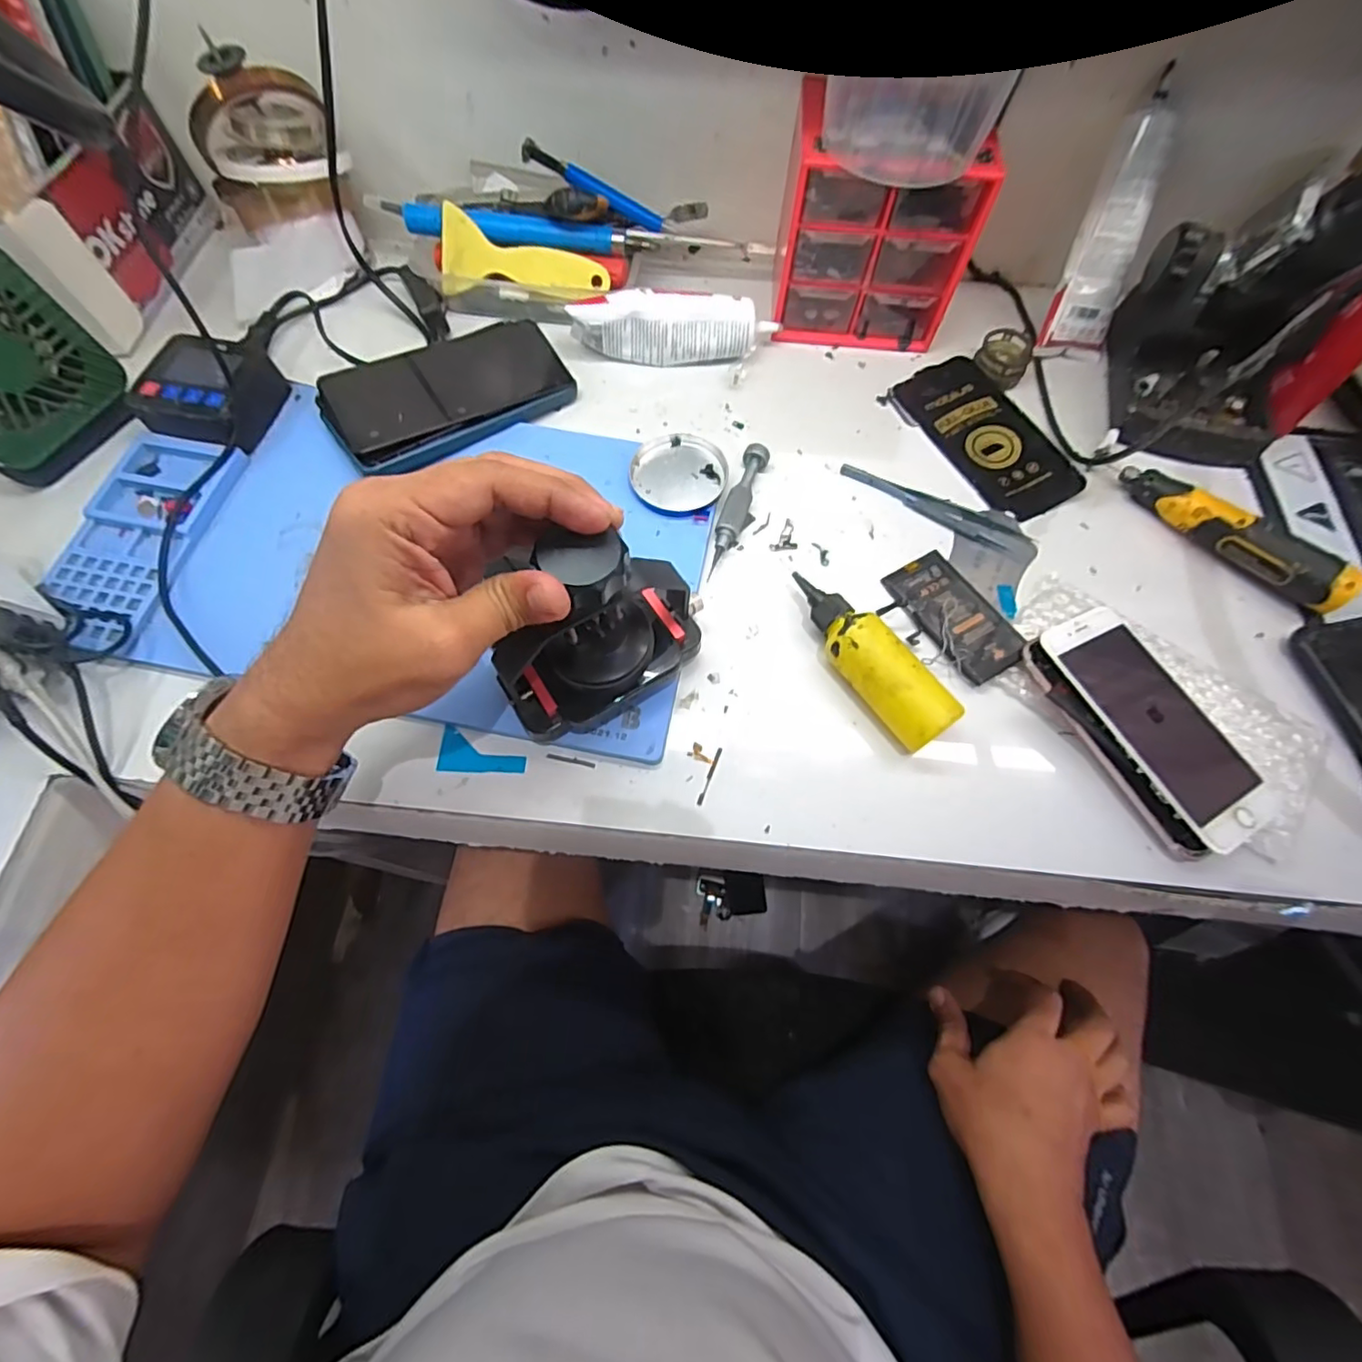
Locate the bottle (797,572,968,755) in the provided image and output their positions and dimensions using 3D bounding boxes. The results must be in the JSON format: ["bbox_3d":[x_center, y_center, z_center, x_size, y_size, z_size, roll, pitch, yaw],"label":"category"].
[{"bbox_3d":[0.102,-0.012,0.338,0.031,0.036,0.113,-35,72,-14],"label":"bottle"}]

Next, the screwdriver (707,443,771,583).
[{"bbox_3d":[0.035,-0.112,0.391,0.016,0.014,0.102,21,69,7],"label":"screwdriver"}]

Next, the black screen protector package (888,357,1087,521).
[{"bbox_3d":[0.218,-0.178,0.430,0.075,0.004,0.142,-27,71,-12],"label":"black screen protector package"}]

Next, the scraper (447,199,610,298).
[{"bbox_3d":[-0.120,-0.304,0.450,0.122,0.053,0.006,19,32,-6],"label":"scraper"}]

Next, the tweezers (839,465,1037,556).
[{"bbox_3d":[0.173,-0.117,0.403,0.135,0.006,0.023,26,69,9],"label":"tweezers"}]

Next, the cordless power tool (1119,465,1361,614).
[{"bbox_3d":[0.349,-0.093,0.380,0.139,0.030,0.025,40,72,14],"label":"cordless power tool"}]

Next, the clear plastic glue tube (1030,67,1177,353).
[{"bbox_3d":[0.307,-0.317,0.422,0.051,0.154,0.032,5,33,1],"label":"clear plastic glue tube"}]

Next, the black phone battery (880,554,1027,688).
[{"bbox_3d":[0.167,-0.041,0.364,0.045,0.008,0.085,-27,66,-14],"label":"black phone battery"}]

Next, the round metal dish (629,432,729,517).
[{"bbox_3d":[-0.002,-0.138,0.397,0.063,0.004,0.061,-1,68,3],"label":"round metal dish"}]

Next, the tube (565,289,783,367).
[{"bbox_3d":[-0.006,-0.260,0.438,0.146,0.042,0.031,0,67,-1],"label":"tube"}]

